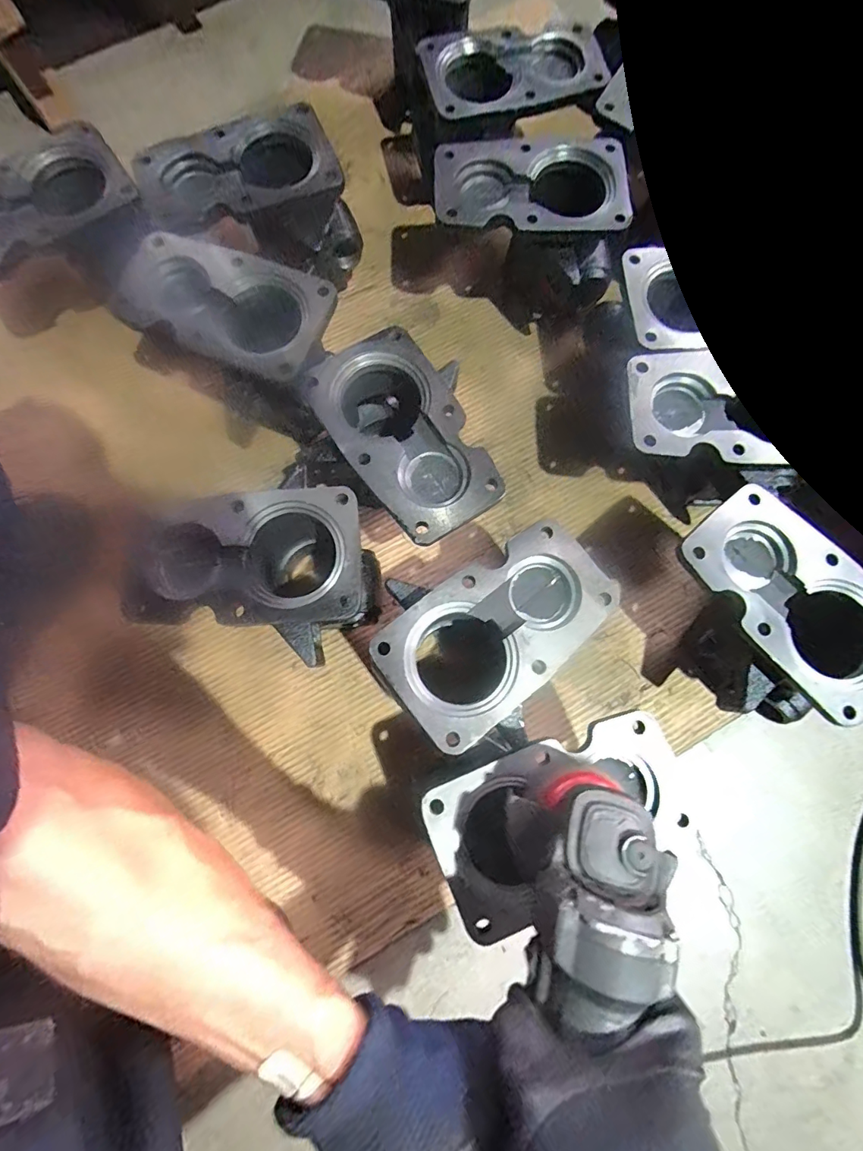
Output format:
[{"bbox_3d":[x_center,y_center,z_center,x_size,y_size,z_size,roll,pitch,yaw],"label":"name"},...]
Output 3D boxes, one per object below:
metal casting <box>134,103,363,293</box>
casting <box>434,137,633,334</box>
[{"bbox_3d":[-0.183,-0.377,0.507,0.194,0.129,0.125,-18,80,-5],"label":"metal casting"},{"bbox_3d":[0.098,-0.370,0.512,0.187,0.140,0.113,-1,79,-2],"label":"casting"}]

